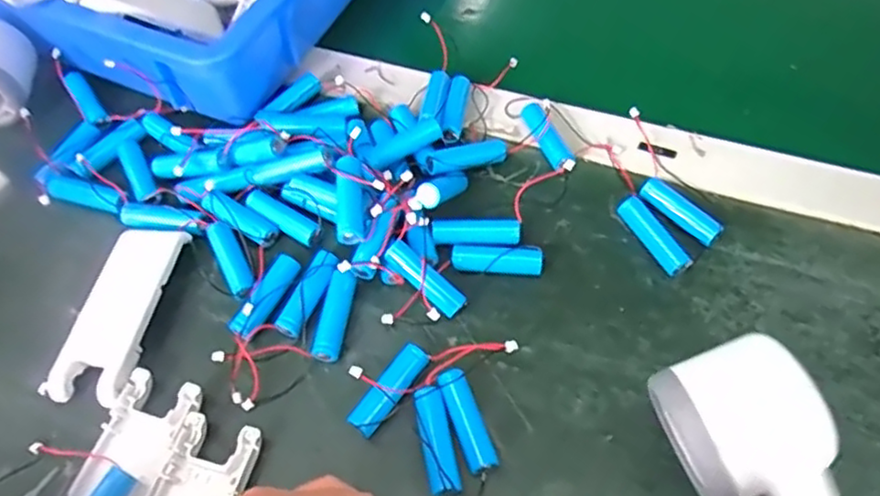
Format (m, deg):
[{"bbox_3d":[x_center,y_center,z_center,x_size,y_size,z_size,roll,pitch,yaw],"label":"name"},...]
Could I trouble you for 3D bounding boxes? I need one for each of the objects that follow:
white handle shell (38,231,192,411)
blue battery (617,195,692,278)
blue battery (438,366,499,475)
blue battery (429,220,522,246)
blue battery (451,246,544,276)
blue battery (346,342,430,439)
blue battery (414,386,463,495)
[{"bbox_3d":[-0.175,0.035,0.365,0.041,0.016,0.101,7,59,7],"label":"white handle shell"},{"bbox_3d":[0.120,-0.006,0.377,0.014,0.014,0.051,-26,61,-13],"label":"blue battery"},{"bbox_3d":[0.013,0.085,0.324,0.014,0.017,0.050,-18,59,-9],"label":"blue battery"},{"bbox_3d":[0.021,-0.007,0.381,0.050,0.014,0.016,3,58,4],"label":"blue battery"},{"bbox_3d":[0.032,0.008,0.373,0.050,0.015,0.014,2,58,4],"label":"blue battery"},{"bbox_3d":[-0.025,0.072,0.337,0.014,0.014,0.051,32,65,20],"label":"blue battery"},{"bbox_3d":[-0.001,0.093,0.319,0.014,0.015,0.049,-12,58,-5],"label":"blue battery"}]

